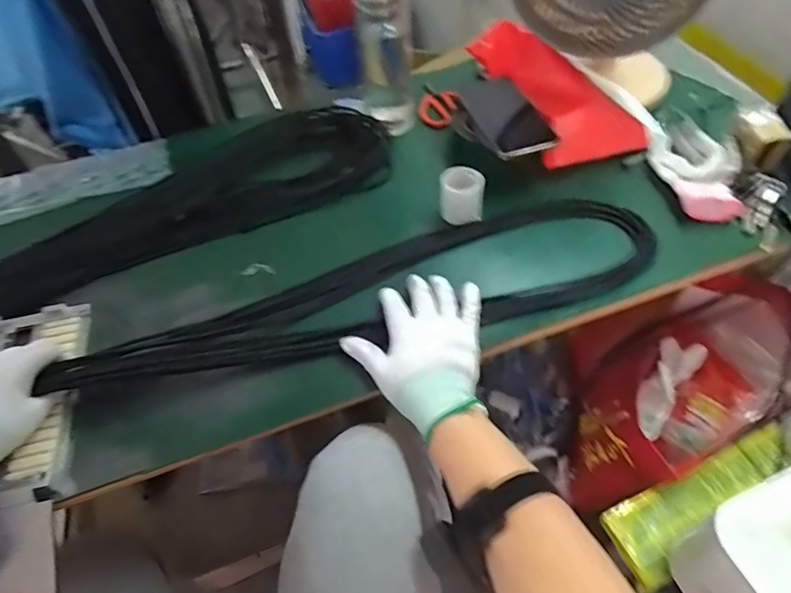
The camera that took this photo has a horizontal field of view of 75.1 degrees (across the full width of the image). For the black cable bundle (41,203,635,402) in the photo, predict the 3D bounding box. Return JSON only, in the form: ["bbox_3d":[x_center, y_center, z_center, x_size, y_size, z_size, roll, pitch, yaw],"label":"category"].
[{"bbox_3d":[-0.019,0.004,0.533,0.595,0.035,0.129,-16,51,-10],"label":"black cable bundle"}]

